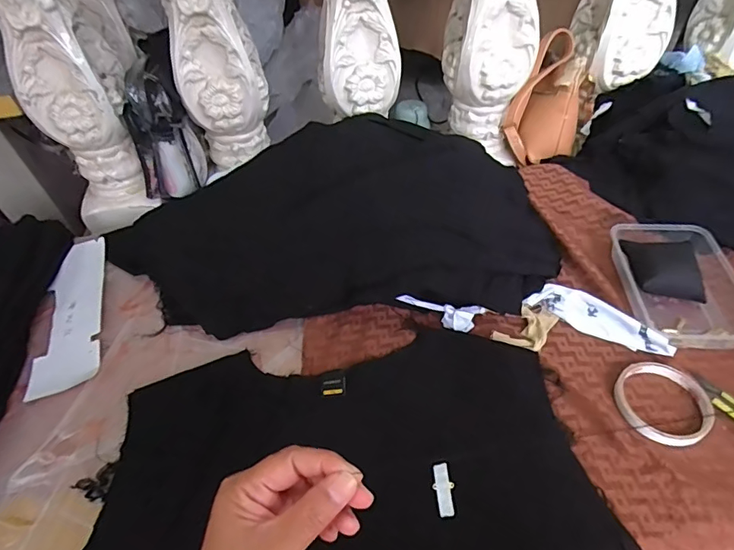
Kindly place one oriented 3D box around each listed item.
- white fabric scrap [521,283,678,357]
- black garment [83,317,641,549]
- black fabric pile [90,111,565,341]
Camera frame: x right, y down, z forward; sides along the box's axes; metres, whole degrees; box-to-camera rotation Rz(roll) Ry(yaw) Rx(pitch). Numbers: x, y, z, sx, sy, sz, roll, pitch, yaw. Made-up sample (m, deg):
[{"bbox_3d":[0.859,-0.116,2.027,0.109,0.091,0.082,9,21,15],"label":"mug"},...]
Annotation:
[{"bbox_3d":[0.260,0.044,0.525,0.148,0.026,0.039,22,52,22],"label":"white fabric scrap"},{"bbox_3d":[-0.037,0.205,0.437,0.480,0.067,0.287,-7,47,-3],"label":"black garment"},{"bbox_3d":[-0.058,-0.082,0.597,0.566,0.134,0.274,-3,47,0],"label":"black fabric pile"}]

